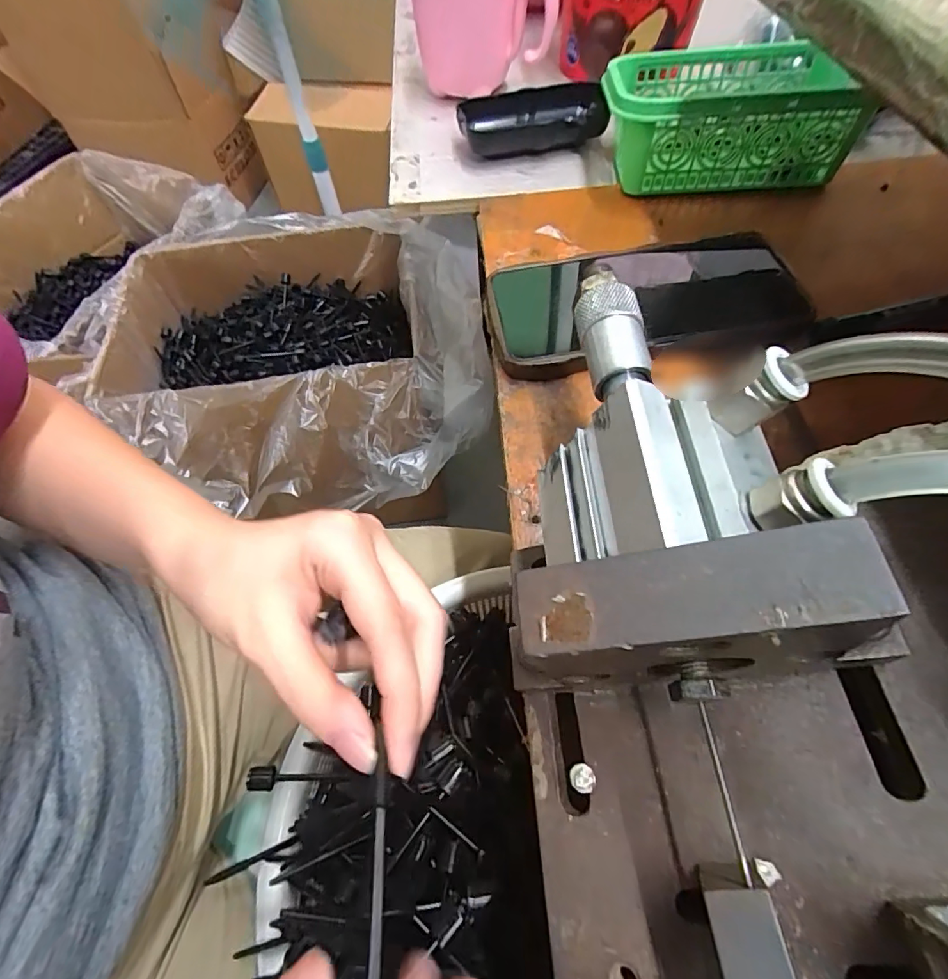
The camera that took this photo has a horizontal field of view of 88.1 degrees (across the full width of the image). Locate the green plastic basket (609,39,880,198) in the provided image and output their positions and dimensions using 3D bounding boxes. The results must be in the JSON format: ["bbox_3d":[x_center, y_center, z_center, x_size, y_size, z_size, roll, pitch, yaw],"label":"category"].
[{"bbox_3d":[0.154,-0.244,0.322,0.133,0.055,0.095,3,61,5],"label":"green plastic basket"}]

